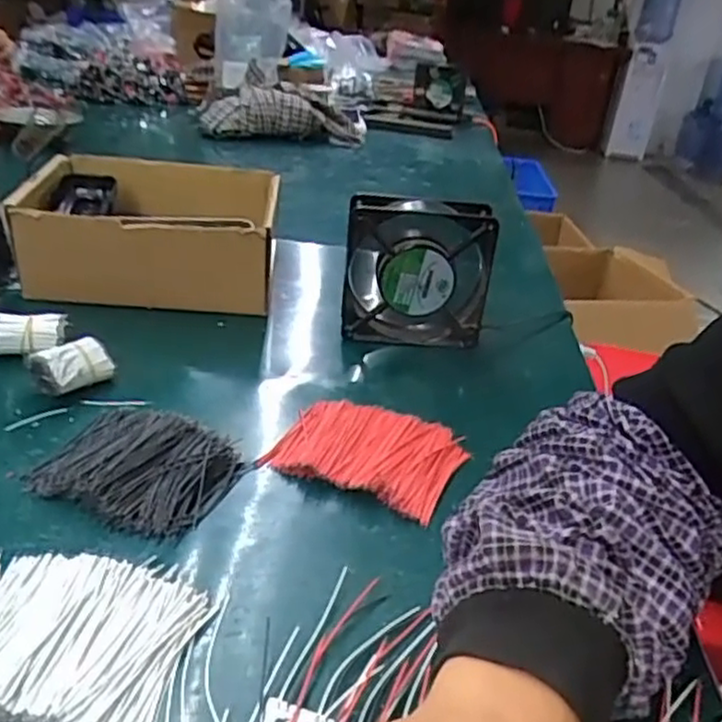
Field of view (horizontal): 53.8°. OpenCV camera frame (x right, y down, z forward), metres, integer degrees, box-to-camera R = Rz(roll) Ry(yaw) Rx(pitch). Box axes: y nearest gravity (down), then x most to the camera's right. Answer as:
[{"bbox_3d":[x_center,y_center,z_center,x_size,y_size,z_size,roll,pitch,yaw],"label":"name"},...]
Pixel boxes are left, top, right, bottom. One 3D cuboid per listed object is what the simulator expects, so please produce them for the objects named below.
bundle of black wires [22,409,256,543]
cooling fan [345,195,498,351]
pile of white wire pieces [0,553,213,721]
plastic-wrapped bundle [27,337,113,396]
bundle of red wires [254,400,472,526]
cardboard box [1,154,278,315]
[{"bbox_3d":[-0.136,0.059,0.436,0.115,0.021,0.090,16,29,19],"label":"bundle of black wires"},{"bbox_3d":[0.045,-0.071,0.606,0.117,0.127,0.044,2,28,-8],"label":"cooling fan"},{"bbox_3d":[-0.132,0.123,0.320,0.105,0.020,0.089,9,28,6],"label":"pile of white wire pieces"},{"bbox_3d":[-0.204,0.005,0.505,0.028,0.032,0.050,25,33,32],"label":"plastic-wrapped bundle"},{"bbox_3d":[0.005,0.058,0.473,0.114,0.017,0.086,17,29,20],"label":"bundle of red wires"},{"bbox_3d":[-0.192,-0.124,0.677,0.224,0.091,0.207,1,28,-10],"label":"cardboard box"}]

